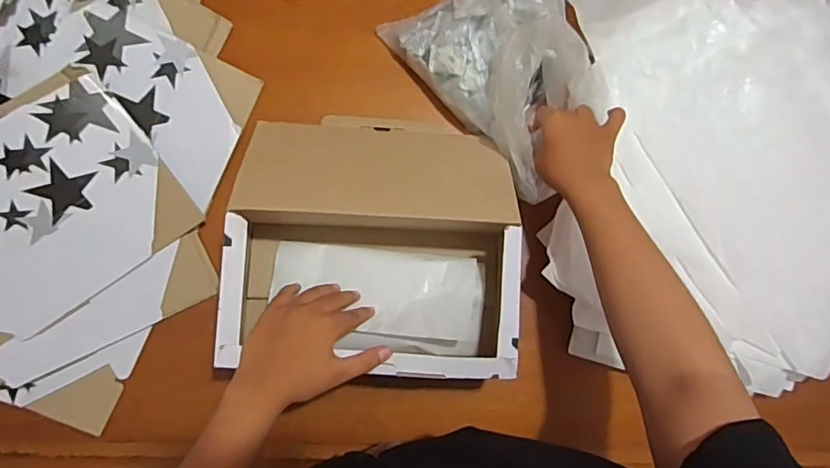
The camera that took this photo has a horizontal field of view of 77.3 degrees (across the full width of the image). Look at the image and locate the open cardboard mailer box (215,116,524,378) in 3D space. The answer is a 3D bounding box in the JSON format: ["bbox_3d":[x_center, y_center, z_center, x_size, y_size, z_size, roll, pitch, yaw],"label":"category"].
[{"bbox_3d":[-0.042,-0.001,0.535,0.276,0.110,0.263,3,83,-5],"label":"open cardboard mailer box"}]

